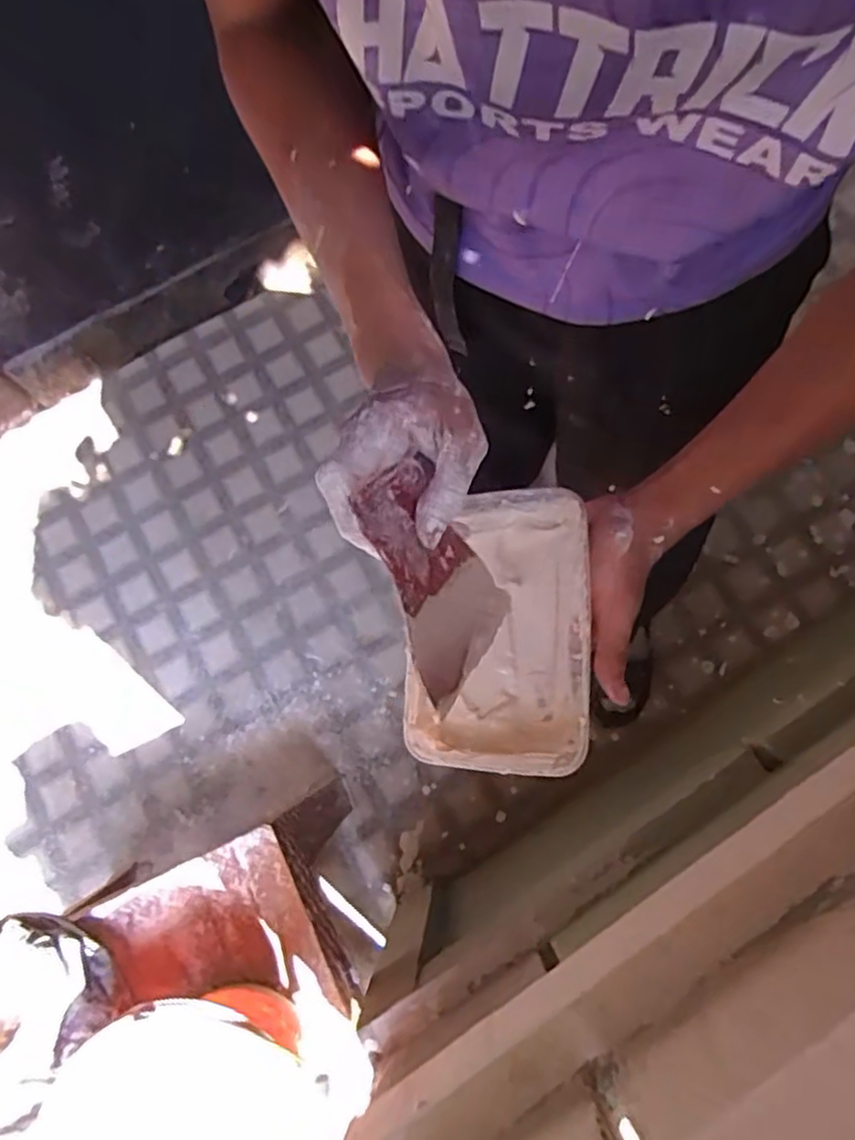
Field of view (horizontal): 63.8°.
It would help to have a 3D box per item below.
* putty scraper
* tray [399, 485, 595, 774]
[{"bbox_3d":[0.002,0.001,0.345,0.007,0.110,0.103,-24,104,26],"label":"putty scraper"},{"bbox_3d":[0.045,0.036,0.430,0.112,0.049,0.171,-2,77,14],"label":"tray"}]

